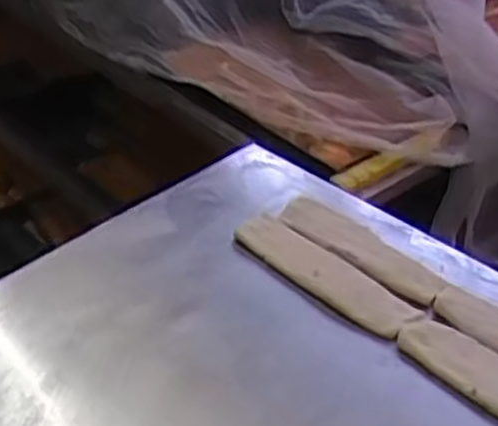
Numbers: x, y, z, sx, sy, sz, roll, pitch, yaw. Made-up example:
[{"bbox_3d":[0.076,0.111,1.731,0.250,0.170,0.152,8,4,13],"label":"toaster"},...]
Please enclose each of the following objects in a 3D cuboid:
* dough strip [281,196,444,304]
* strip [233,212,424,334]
[{"bbox_3d":[0.121,0.035,0.884,0.203,0.008,0.068,34,44,32],"label":"dough strip"},{"bbox_3d":[0.079,0.062,0.844,0.206,0.009,0.062,32,43,30],"label":"strip"}]

